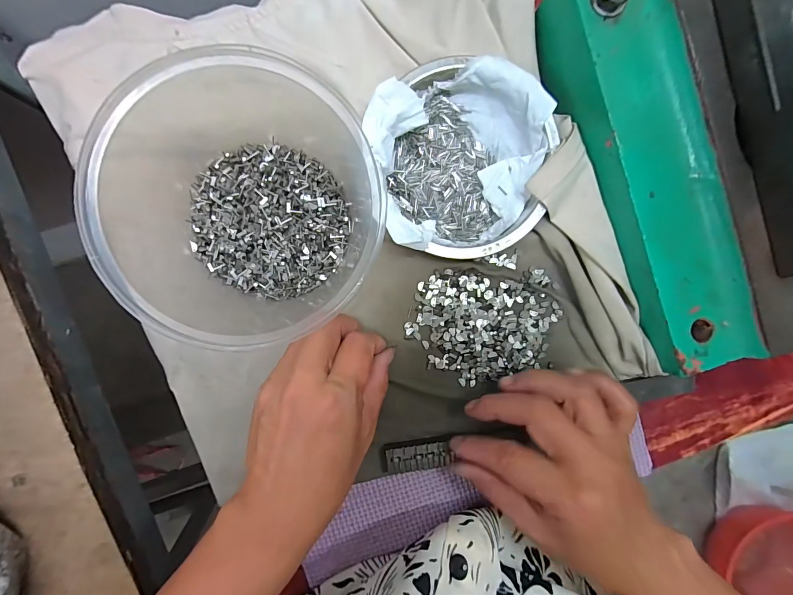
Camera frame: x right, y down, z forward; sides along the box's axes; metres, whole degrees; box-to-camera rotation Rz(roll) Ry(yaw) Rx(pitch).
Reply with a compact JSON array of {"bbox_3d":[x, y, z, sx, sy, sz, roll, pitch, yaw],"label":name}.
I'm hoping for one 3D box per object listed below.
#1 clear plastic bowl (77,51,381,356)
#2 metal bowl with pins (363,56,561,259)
[{"bbox_3d":[-0.090,-0.053,0.204,0.159,0.069,0.152,0,92,-3],"label":"clear plastic bowl"},{"bbox_3d":[0.042,-0.087,0.230,0.111,0.033,0.117,0,92,-4],"label":"metal bowl with pins"}]

